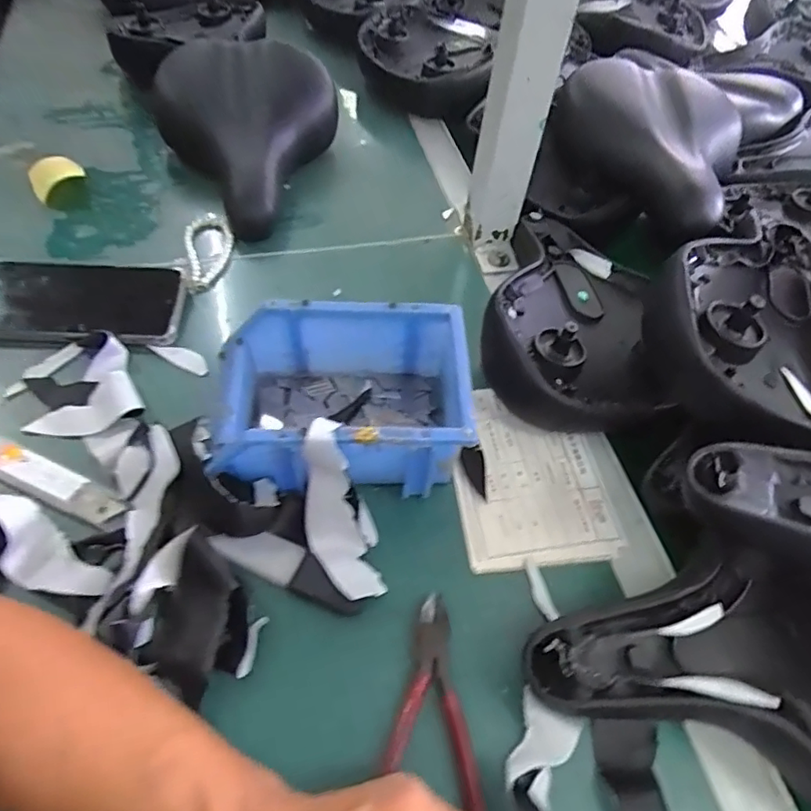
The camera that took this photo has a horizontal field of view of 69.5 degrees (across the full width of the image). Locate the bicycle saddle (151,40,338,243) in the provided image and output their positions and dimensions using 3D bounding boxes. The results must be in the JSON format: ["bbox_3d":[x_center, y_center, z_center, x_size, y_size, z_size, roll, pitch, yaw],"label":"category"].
[{"bbox_3d":[-0.158,-0.291,0.609,0.185,0.072,0.241,-9,55,-12],"label":"bicycle saddle"}]

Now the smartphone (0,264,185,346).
[{"bbox_3d":[-0.272,-0.086,0.488,0.165,0.014,0.082,0,56,-2],"label":"smartphone"}]

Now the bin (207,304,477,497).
[{"bbox_3d":[-0.049,-0.003,0.412,0.171,0.075,0.118,1,53,-5],"label":"bin"}]

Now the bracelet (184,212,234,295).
[{"bbox_3d":[-0.181,-0.145,0.543,0.044,0.006,0.097,-12,55,-13],"label":"bracelet"}]

